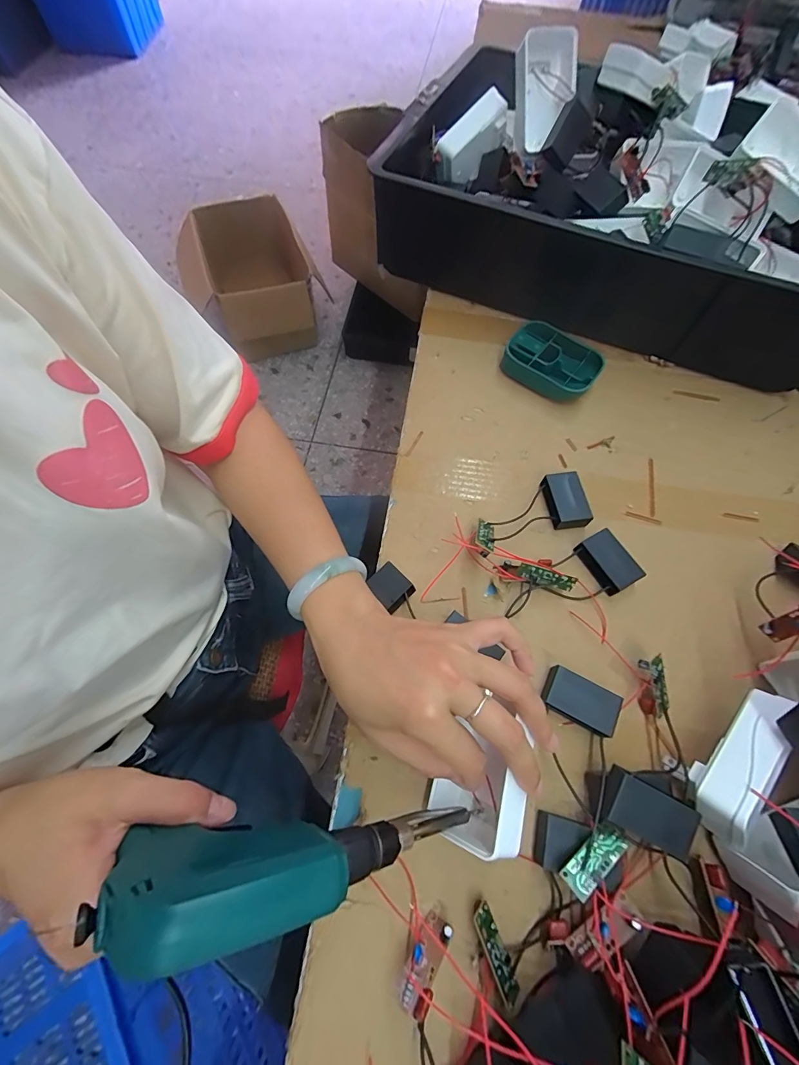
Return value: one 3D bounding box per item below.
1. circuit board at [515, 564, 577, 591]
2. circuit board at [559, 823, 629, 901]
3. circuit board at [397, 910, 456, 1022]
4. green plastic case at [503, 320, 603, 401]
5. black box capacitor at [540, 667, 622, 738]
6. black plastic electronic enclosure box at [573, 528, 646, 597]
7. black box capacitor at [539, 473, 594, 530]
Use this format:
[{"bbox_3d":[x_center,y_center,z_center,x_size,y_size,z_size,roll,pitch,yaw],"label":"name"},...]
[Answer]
[{"bbox_3d":[0.115,0.036,0.319,0.043,0.016,0.004,14,30,9],"label":"circuit board"},{"bbox_3d":[0.115,0.192,0.239,0.044,0.005,0.017,-28,51,-25],"label":"circuit board"},{"bbox_3d":[0.015,0.238,0.226,0.018,0.012,0.044,37,27,13],"label":"circuit board"},{"bbox_3d":[0.156,-0.174,0.420,0.091,0.027,0.070,34,69,12],"label":"green plastic case"},{"bbox_3d":[0.128,0.120,0.290,0.049,0.018,0.030,28,67,10],"label":"black box capacitor"},{"bbox_3d":[0.171,0.025,0.335,0.030,0.019,0.048,-30,70,-15],"label":"black plastic electronic enclosure box"},{"bbox_3d":[0.145,-0.028,0.358,0.032,0.020,0.047,-8,66,-6],"label":"black box capacitor"}]

